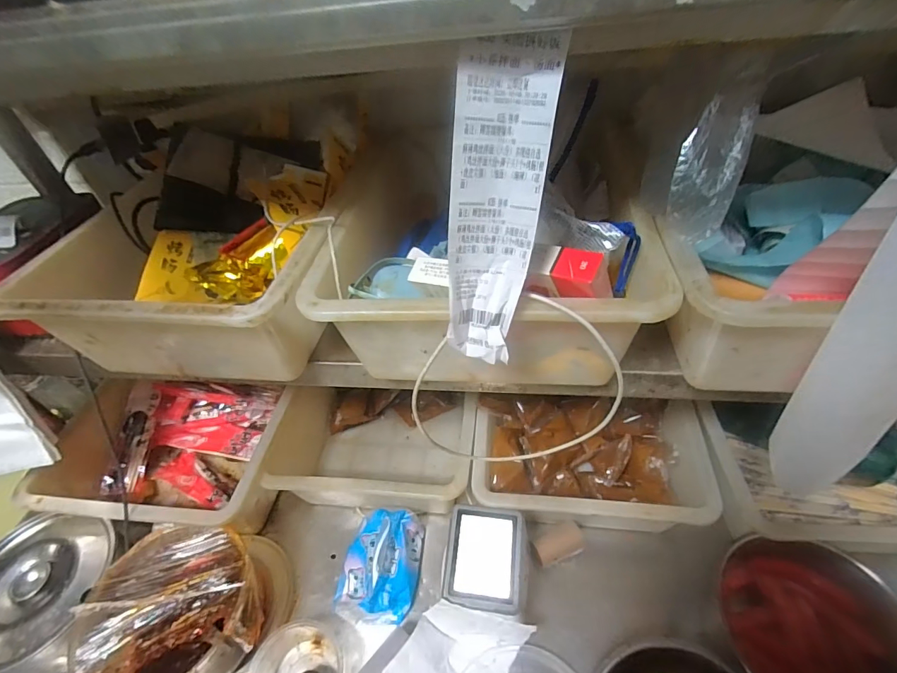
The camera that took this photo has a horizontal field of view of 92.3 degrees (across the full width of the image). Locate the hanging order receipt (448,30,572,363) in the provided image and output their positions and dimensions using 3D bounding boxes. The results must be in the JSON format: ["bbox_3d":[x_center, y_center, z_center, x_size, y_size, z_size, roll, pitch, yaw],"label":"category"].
[{"bbox_3d":[0.027,-0.070,0.256,0.050,0.179,0.023,16,27,22],"label":"hanging order receipt"}]

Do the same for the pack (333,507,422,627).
[{"bbox_3d":[-0.090,0.284,0.538,0.101,0.065,0.125,1,45,9],"label":"pack"}]

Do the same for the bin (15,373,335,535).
[{"bbox_3d":[-0.388,0.168,0.651,0.351,0.133,0.254,1,45,9],"label":"bin"}]

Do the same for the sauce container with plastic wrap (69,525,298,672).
[{"bbox_3d":[-0.299,0.322,0.507,0.195,0.106,0.172,-17,45,-9],"label":"sauce container with plastic wrap"}]

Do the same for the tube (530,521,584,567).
[{"bbox_3d":[0.139,0.266,0.547,0.067,0.034,0.033,-20,46,-12],"label":"tube"}]

